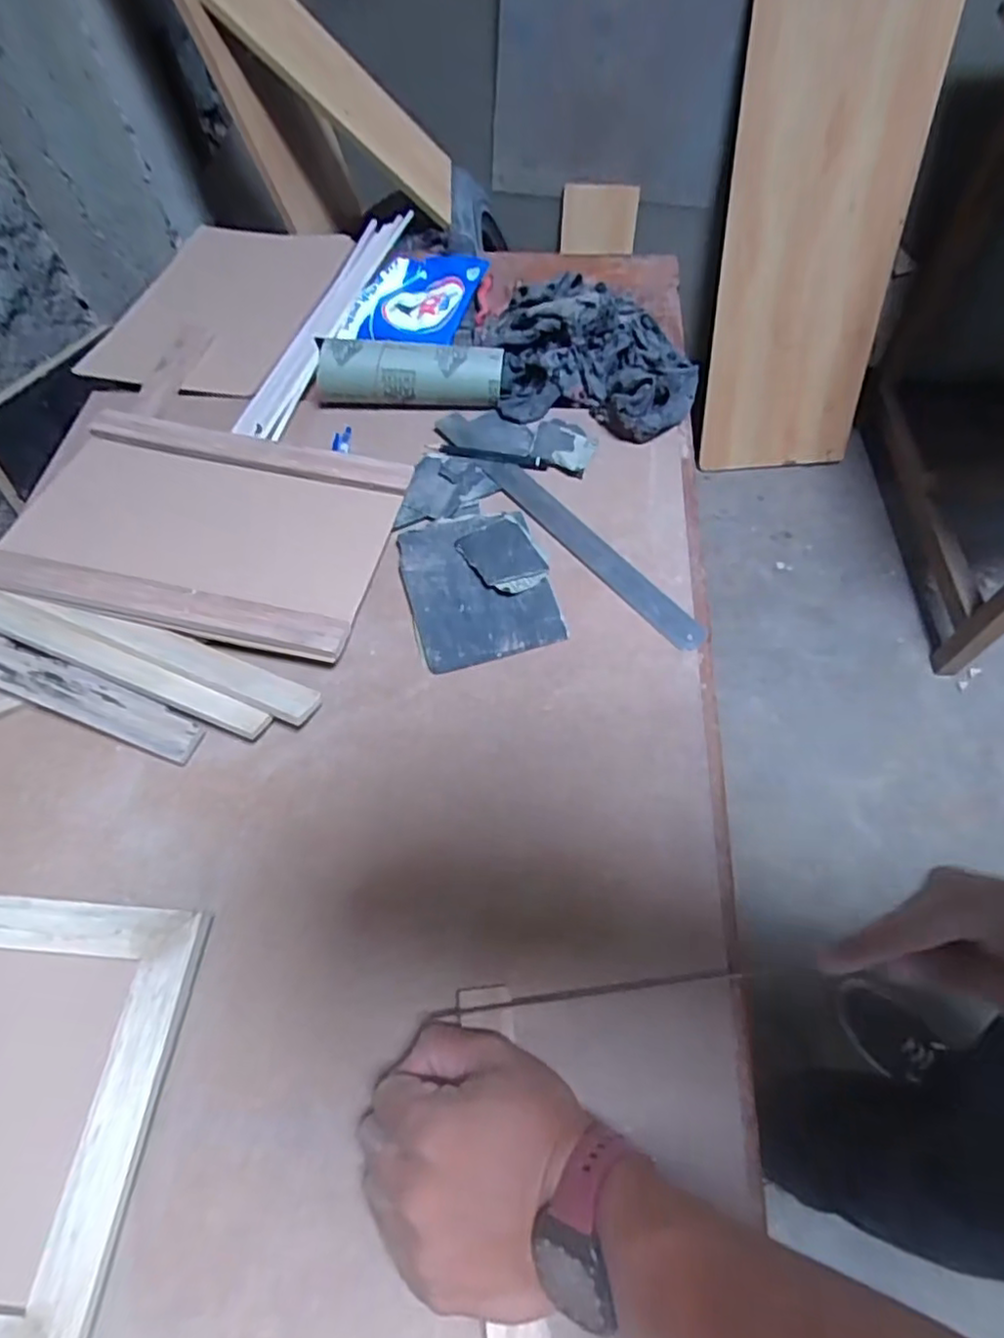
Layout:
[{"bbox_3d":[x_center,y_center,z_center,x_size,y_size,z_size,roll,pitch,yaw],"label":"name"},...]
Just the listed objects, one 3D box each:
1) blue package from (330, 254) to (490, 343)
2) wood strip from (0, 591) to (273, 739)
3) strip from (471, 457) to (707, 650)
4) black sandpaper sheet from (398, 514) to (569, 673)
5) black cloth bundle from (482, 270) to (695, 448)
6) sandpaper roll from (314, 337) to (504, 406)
[{"bbox_3d":[-0.096,-0.403,0.714,0.129,0.034,0.152,18,60,11],"label":"blue package"},{"bbox_3d":[-0.302,-0.013,0.483,0.290,0.010,0.028,19,60,12],"label":"wood strip"},{"bbox_3d":[0.067,-0.107,0.551,0.029,0.006,0.254,-36,64,-20],"label":"strip"},{"bbox_3d":[-0.021,-0.069,0.532,0.110,0.009,0.140,-14,59,-8],"label":"black sandpaper sheet"},{"bbox_3d":[0.086,-0.321,0.656,0.216,0.046,0.221,6,58,4],"label":"black cloth bundle"},{"bbox_3d":[-0.087,-0.284,0.624,0.173,0.039,0.050,6,58,4],"label":"sandpaper roll"}]

